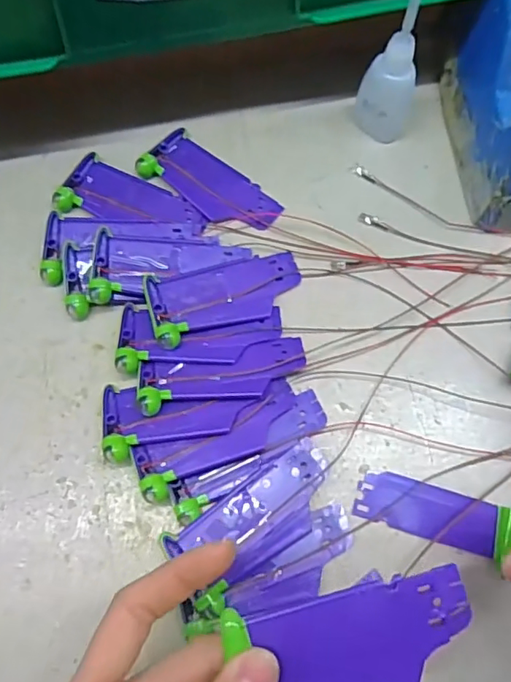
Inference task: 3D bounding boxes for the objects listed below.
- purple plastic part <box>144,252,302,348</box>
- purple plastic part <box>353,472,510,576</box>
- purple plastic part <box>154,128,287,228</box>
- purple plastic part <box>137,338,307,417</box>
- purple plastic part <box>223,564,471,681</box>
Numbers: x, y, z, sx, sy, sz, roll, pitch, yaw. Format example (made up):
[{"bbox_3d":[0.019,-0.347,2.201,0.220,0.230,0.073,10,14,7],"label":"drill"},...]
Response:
[{"bbox_3d":[-0.015,-0.026,0.302,0.087,0.015,0.041,-14,71,-7],"label":"purple plastic part"},{"bbox_3d":[0.091,0.087,0.269,0.078,0.004,0.027,13,71,12],"label":"purple plastic part"},{"bbox_3d":[-0.027,-0.098,0.334,0.088,0.006,0.037,38,73,12],"label":"purple plastic part"},{"bbox_3d":[-0.017,0.017,0.285,0.089,0.014,0.030,-10,71,-5],"label":"purple plastic part"},{"bbox_3d":[0.036,0.109,0.194,0.085,0.008,0.042,-21,72,-1],"label":"purple plastic part"}]

